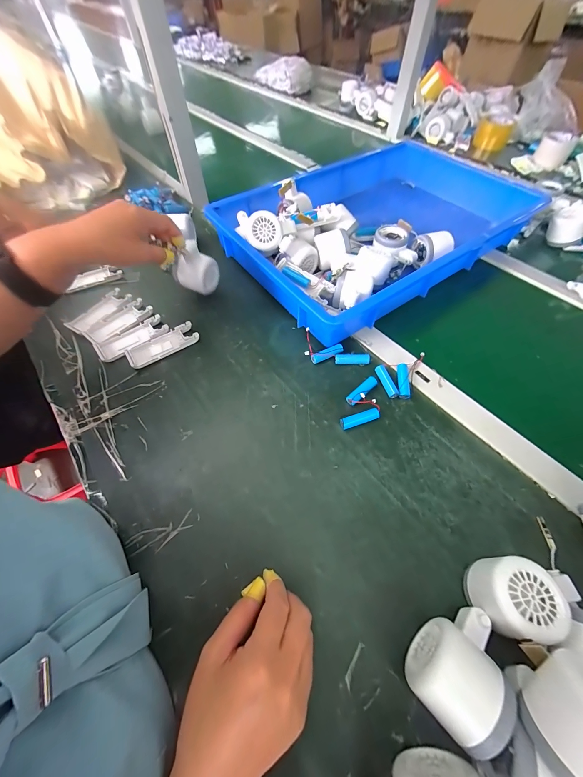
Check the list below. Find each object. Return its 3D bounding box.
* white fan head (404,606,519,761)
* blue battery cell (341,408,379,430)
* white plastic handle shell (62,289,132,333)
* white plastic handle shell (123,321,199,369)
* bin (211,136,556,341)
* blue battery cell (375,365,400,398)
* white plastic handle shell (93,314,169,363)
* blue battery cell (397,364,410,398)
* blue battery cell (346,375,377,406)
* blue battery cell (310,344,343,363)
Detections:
[{"bbox_3d":[0.135,0.218,0.220,0.082,0.047,0.055,-39,66,-21],"label":"white fan head"},{"bbox_3d":[0.089,0.039,0.361,0.052,0.011,0.014,-15,62,-11],"label":"blue battery cell"},{"bbox_3d":[-0.320,-0.129,0.464,0.041,0.009,0.102,32,64,15],"label":"white plastic handle shell"},{"bbox_3d":[-0.199,-0.068,0.429,0.105,0.010,0.039,-29,66,-18],"label":"white plastic handle shell"},{"bbox_3d":[0.168,-0.326,0.541,0.559,0.090,0.360,-33,67,-19],"label":"bin"},{"bbox_3d":[0.133,-0.010,0.392,0.014,0.011,0.051,-12,62,-9],"label":"blue battery cell"},{"bbox_3d":[-0.250,-0.079,0.436,0.105,0.011,0.044,-32,66,-19],"label":"white plastic handle shell"},{"bbox_3d":[0.157,-0.011,0.391,0.016,0.018,0.050,4,60,0],"label":"blue battery cell"},{"bbox_3d":[0.097,0.004,0.383,0.056,0.012,0.014,-37,68,-21],"label":"blue battery cell"},{"bbox_3d":[0.053,-0.050,0.416,0.051,0.016,0.014,-20,63,-13],"label":"blue battery cell"}]

